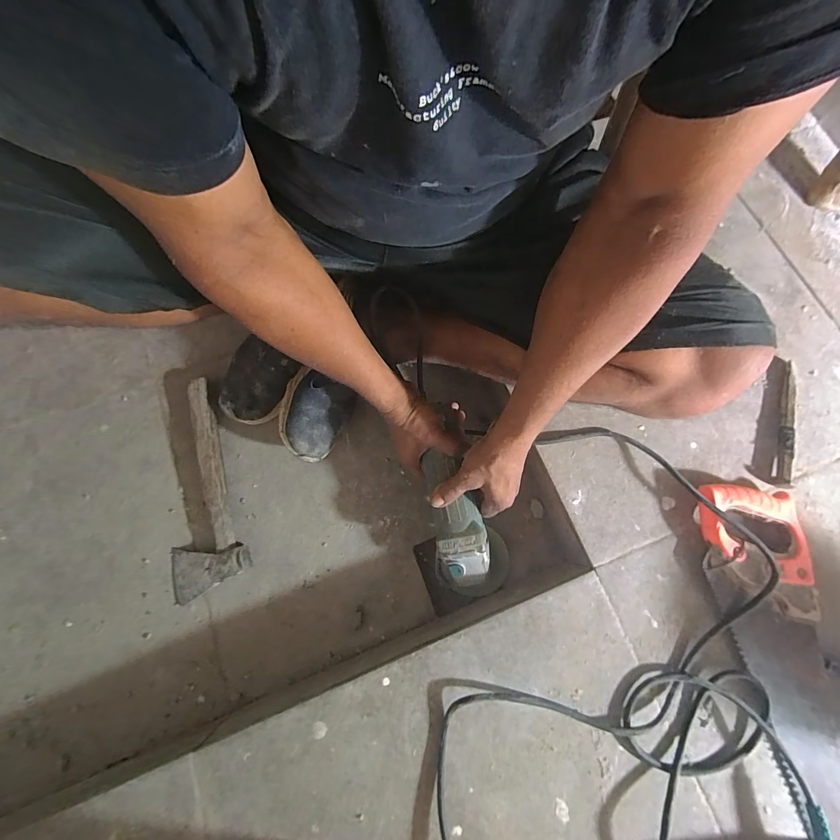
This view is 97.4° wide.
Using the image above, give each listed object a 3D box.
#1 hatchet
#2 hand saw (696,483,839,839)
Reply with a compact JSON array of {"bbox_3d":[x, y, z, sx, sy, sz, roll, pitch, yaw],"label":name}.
[{"bbox_3d":[-0.342,0.095,0.550,0.113,0.028,0.307,-20,77,-6],"label":"hatchet"},{"bbox_3d":[0.417,0.270,0.423,0.113,0.033,0.382,-4,75,-2],"label":"hand saw"}]

